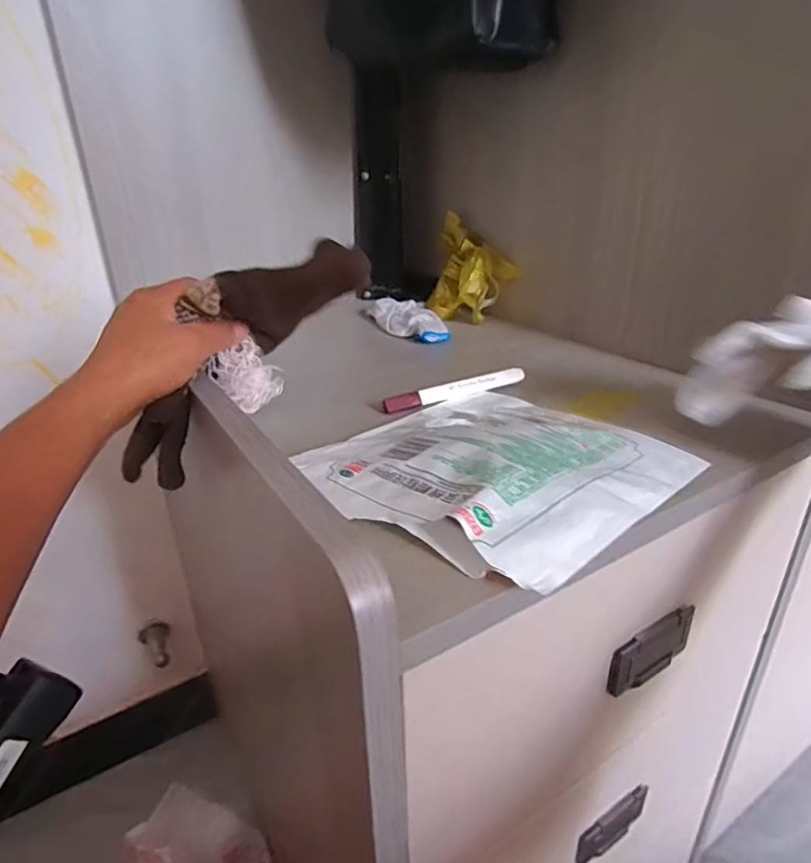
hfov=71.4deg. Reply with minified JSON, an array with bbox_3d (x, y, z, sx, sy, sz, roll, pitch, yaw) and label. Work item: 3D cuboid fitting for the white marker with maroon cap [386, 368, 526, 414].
[{"bbox_3d":[0.041,-0.034,0.451,0.123,0.010,0.013,-14,30,-23],"label":"white marker with maroon cap"}]

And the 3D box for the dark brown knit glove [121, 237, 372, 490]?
[{"bbox_3d":[-0.129,-0.051,0.403,0.235,0.072,0.051,-47,33,6],"label":"dark brown knit glove"}]

